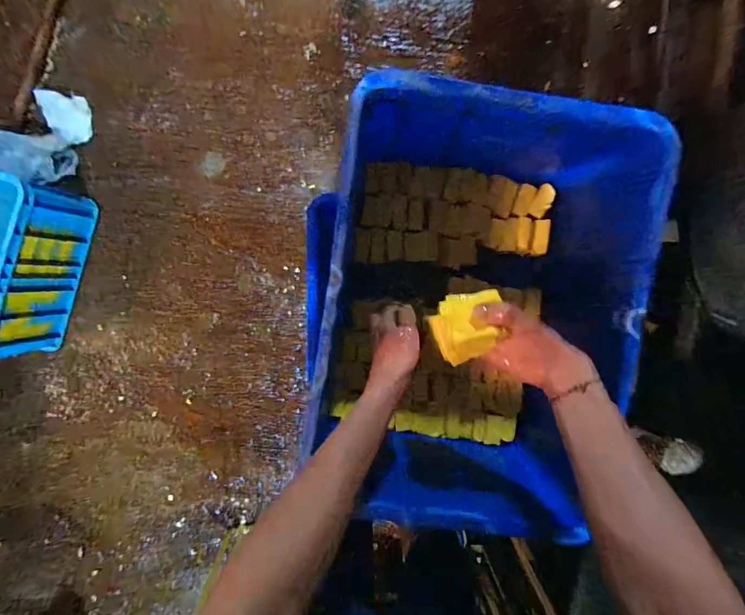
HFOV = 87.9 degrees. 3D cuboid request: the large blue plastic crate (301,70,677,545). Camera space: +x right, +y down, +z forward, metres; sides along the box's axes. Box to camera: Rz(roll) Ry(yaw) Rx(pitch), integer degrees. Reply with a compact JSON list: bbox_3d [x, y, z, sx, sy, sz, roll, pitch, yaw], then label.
[{"bbox_3d":[0.128,0.001,0.529,0.363,0.234,0.505,6,95,-2],"label":"large blue plastic crate"}]

